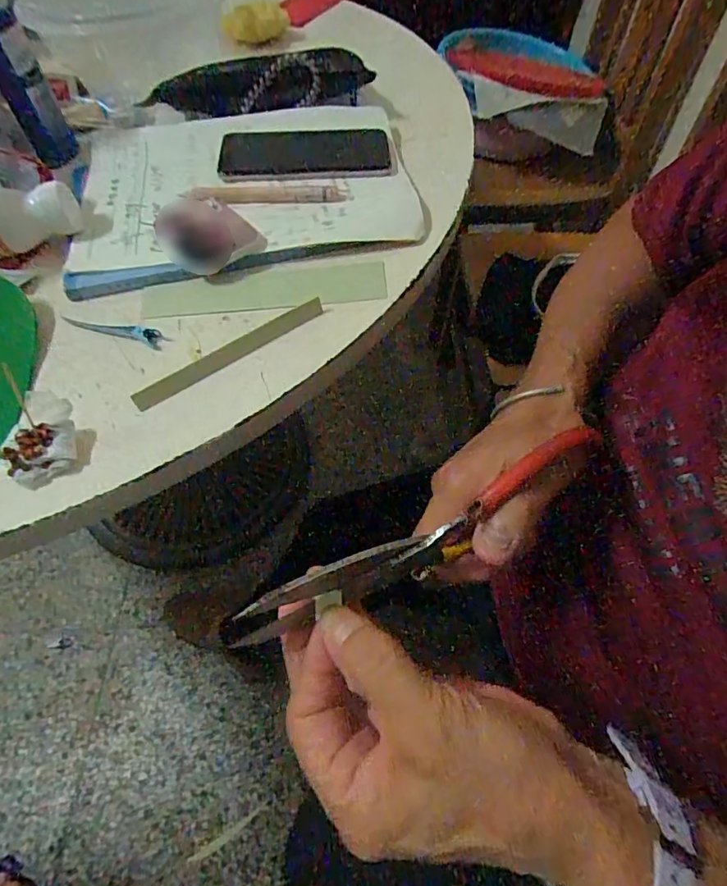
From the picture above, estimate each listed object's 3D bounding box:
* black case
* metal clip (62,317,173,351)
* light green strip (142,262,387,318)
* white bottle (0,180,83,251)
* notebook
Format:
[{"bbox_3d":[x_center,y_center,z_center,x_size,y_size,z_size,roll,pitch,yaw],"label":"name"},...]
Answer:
[{"bbox_3d":[-0.111,-0.388,0.527,0.232,0.048,0.057,-8,57,-3],"label":"black case"},{"bbox_3d":[-0.186,-0.086,0.364,0.084,0.007,0.014,13,54,8],"label":"metal clip"},{"bbox_3d":[-0.078,-0.122,0.392,0.189,0.007,0.042,-6,61,-3],"label":"light green strip"},{"bbox_3d":[-0.287,-0.186,0.400,0.100,0.037,0.035,-18,58,-10],"label":"white bottle"},{"bbox_3d":[-0.110,-0.244,0.456,0.294,0.017,0.254,-7,61,-3],"label":"notebook"}]

